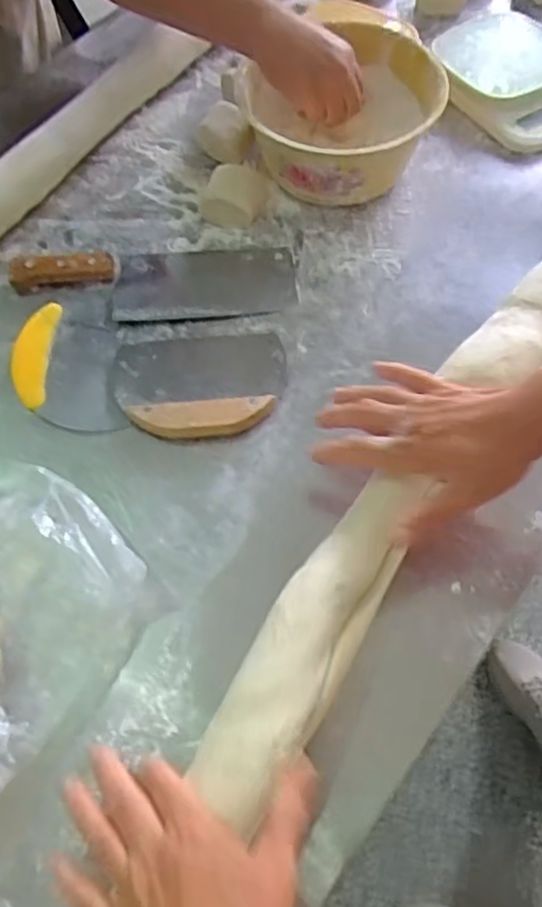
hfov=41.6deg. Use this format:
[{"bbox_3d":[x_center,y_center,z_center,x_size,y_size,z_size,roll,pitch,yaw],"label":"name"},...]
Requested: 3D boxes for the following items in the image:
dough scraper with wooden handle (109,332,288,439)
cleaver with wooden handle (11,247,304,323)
[{"bbox_3d":[-0.065,-0.066,0.634,0.152,0.014,0.111,-4,61,0],"label":"dough scraper with wooden handle"},{"bbox_3d":[-0.115,-0.169,0.701,0.274,0.018,0.086,-5,61,-1],"label":"cleaver with wooden handle"}]

